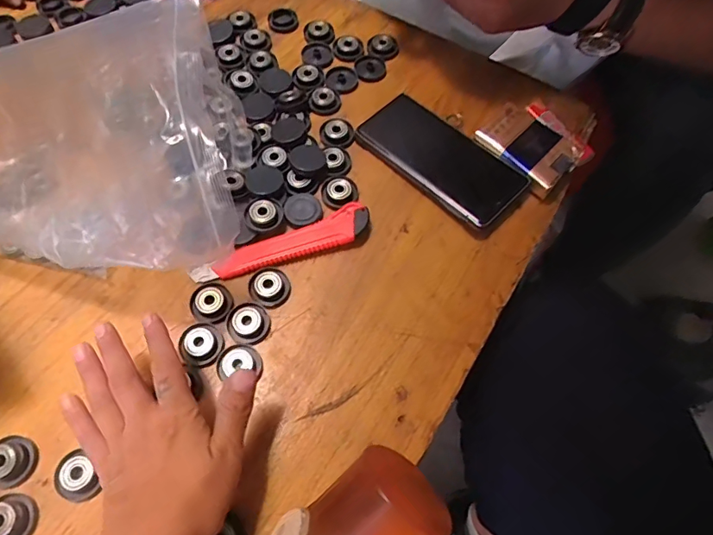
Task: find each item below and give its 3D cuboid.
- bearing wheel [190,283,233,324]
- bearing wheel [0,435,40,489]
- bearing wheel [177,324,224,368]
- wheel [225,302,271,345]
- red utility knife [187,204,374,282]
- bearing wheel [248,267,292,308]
[{"bbox_3d":[-0.116,0.029,0.385,0.031,0.011,0.034,1,64,-1],"label":"bearing wheel"},{"bbox_3d":[-0.240,0.133,0.329,0.035,0.013,0.033,1,64,-1],"label":"bearing wheel"},{"bbox_3d":[-0.119,0.060,0.369,0.032,0.010,0.030,1,64,-1],"label":"bearing wheel"},{"bbox_3d":[-0.086,0.044,0.380,0.033,0.010,0.031,1,64,-1],"label":"wheel"},{"bbox_3d":[-0.060,-0.015,0.406,0.152,0.016,0.033,-23,66,-12],"label":"red utility knife"},{"bbox_3d":[-0.071,0.015,0.394,0.032,0.011,0.032,1,64,-1],"label":"bearing wheel"}]

